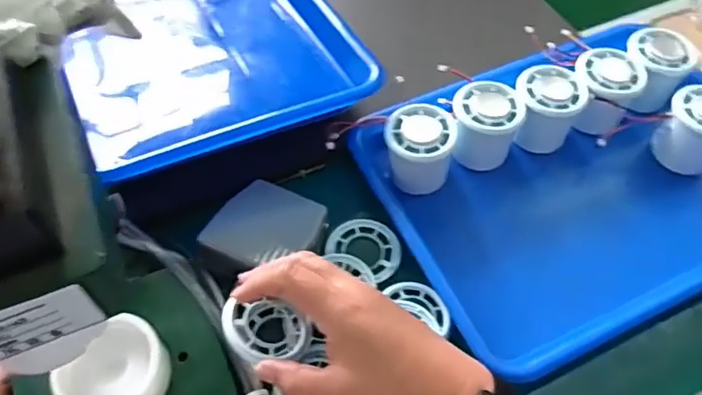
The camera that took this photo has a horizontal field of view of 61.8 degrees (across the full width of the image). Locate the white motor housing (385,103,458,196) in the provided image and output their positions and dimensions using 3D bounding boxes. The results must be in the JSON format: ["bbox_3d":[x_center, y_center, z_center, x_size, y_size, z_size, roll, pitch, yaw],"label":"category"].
[{"bbox_3d":[0.056,-0.036,0.488,0.055,0.061,0.058,7,56,5],"label":"white motor housing"}]

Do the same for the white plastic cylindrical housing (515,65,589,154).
[{"bbox_3d":[0.170,-0.077,0.516,0.055,0.053,0.055,0,56,0],"label":"white plastic cylindrical housing"}]

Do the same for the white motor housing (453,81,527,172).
[{"bbox_3d":[0.115,-0.060,0.506,0.055,0.058,0.052,12,57,9],"label":"white motor housing"}]

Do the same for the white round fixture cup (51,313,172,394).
[{"bbox_3d":[-0.141,0.105,0.351,0.054,0.039,0.059,0,56,0],"label":"white round fixture cup"}]

